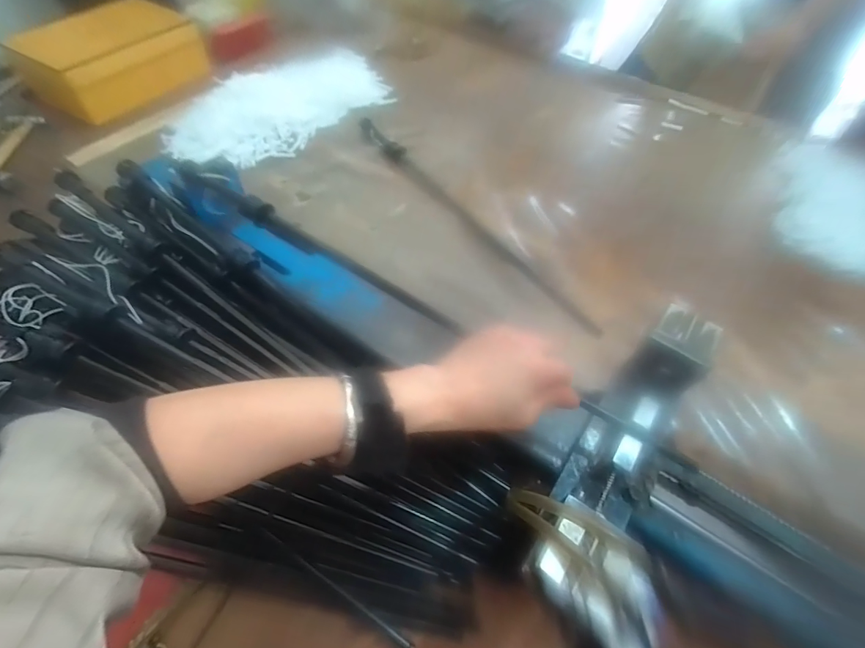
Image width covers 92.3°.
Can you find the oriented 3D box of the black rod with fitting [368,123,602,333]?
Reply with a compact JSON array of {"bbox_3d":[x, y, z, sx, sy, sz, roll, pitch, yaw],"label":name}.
[{"bbox_3d":[0.042,-0.188,0.677,0.045,0.019,0.592,-29,62,-20],"label":"black rod with fitting"}]

